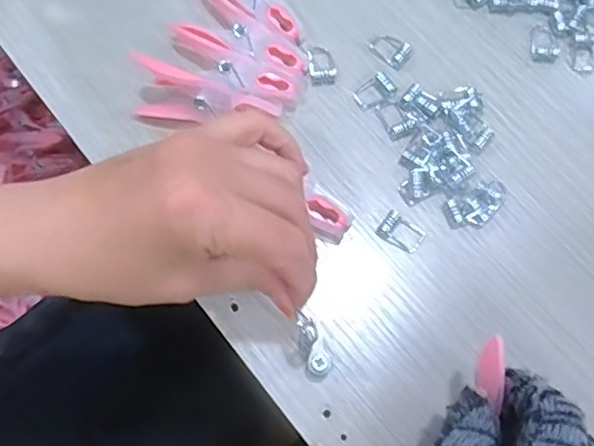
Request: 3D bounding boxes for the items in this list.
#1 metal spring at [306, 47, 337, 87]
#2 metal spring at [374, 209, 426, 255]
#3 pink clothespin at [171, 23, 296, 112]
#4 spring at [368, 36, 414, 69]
[{"bbox_3d":[0.015,-0.092,0.340,0.015,0.005,0.025,-8,72,-5],"label":"metal spring"},{"bbox_3d":[0.056,0.005,0.312,0.024,0.008,0.016,30,73,7],"label":"metal spring"},{"bbox_3d":[-0.037,-0.089,0.333,0.083,0.009,0.024,32,74,8],"label":"pink clothespin"},{"bbox_3d":[0.056,-0.103,0.345,0.025,0.004,0.018,43,75,11],"label":"spring"}]

